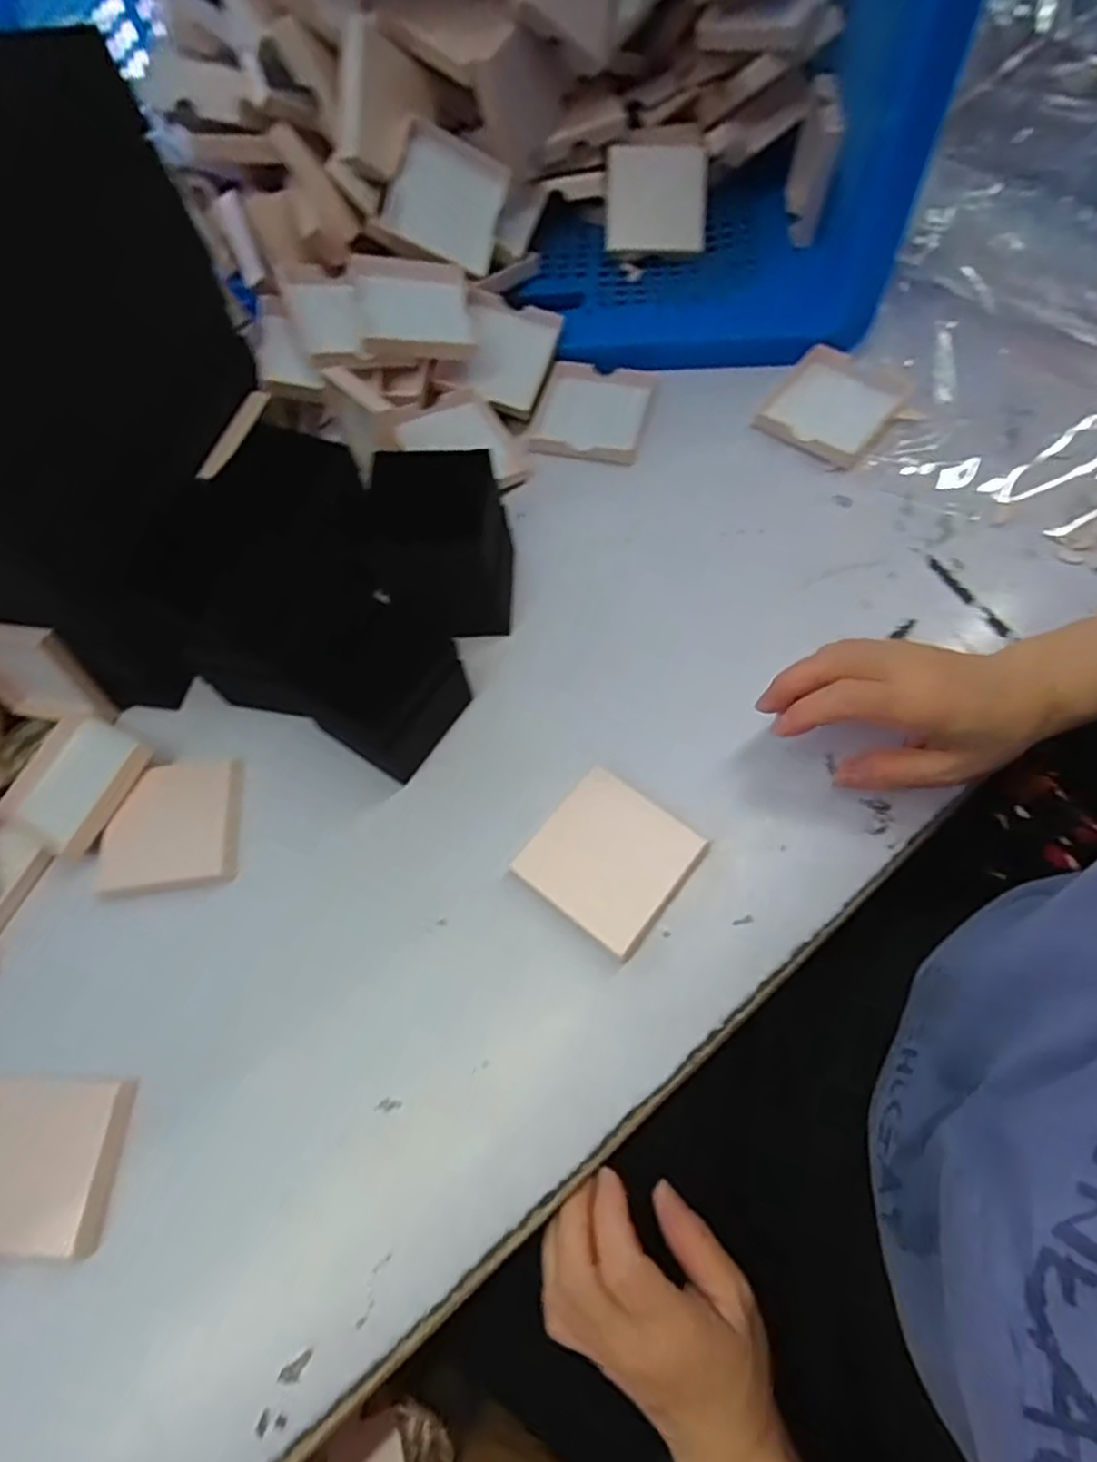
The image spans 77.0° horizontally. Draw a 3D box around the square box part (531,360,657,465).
[{"bbox_3d":[0.033,-0.242,0.519,0.081,0.015,0.090,11,66,10],"label":"square box part"}]

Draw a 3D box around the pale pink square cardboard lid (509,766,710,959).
[{"bbox_3d":[0.034,0.069,0.377,0.077,0.012,0.077,35,73,19],"label":"pale pink square cardboard lid"}]

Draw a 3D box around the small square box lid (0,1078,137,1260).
[{"bbox_3d":[-0.253,0.212,0.339,0.081,0.017,0.071,-1,65,5],"label":"small square box lid"}]

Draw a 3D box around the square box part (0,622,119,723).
[{"bbox_3d":[-0.321,-0.036,0.426,0.079,0.076,0.011,2,49,9],"label":"square box part"}]

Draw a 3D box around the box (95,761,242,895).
[{"bbox_3d":[-0.224,0.055,0.407,0.079,0.008,0.075,-9,64,1],"label":"box"}]

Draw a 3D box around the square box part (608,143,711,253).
[{"bbox_3d":[0.088,-0.428,0.556,0.081,0.077,0.024,2,25,4],"label":"square box part"}]

